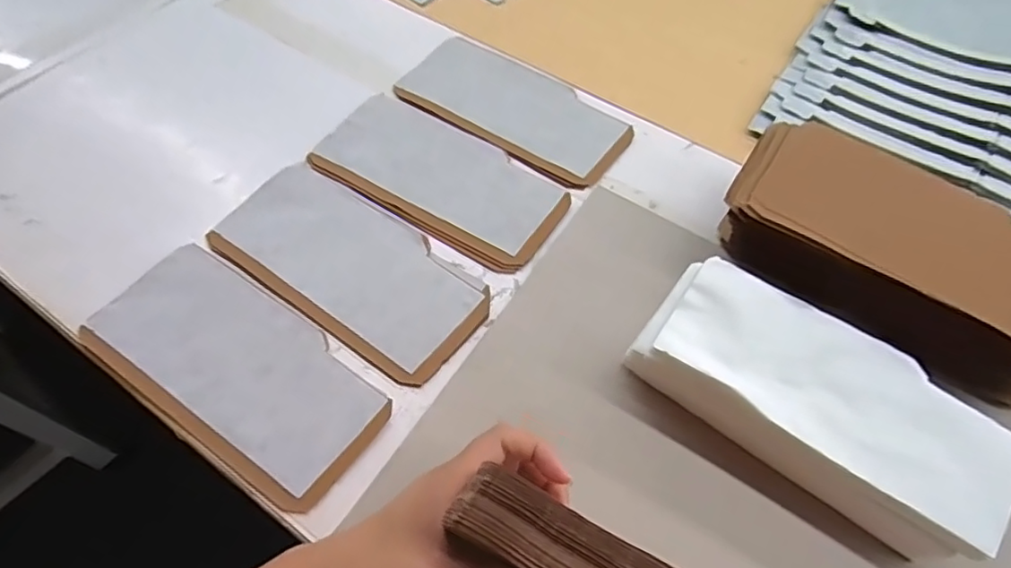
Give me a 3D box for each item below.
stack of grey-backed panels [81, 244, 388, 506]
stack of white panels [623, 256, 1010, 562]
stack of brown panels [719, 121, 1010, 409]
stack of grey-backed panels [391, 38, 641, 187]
[{"bbox_3d":[-0.191,0.058,0.428,0.222,0.012,0.104,31,64,17],"label":"stack of grey-backed panels"},{"bbox_3d":[0.198,0.079,0.395,0.224,0.054,0.114,31,64,17],"label":"stack of white panels"},{"bbox_3d":[0.283,-0.022,0.433,0.236,0.091,0.096,33,65,17],"label":"stack of brown panels"},{"bbox_3d":[0.008,-0.171,0.572,0.220,0.009,0.102,32,64,17],"label":"stack of grey-backed panels"}]

